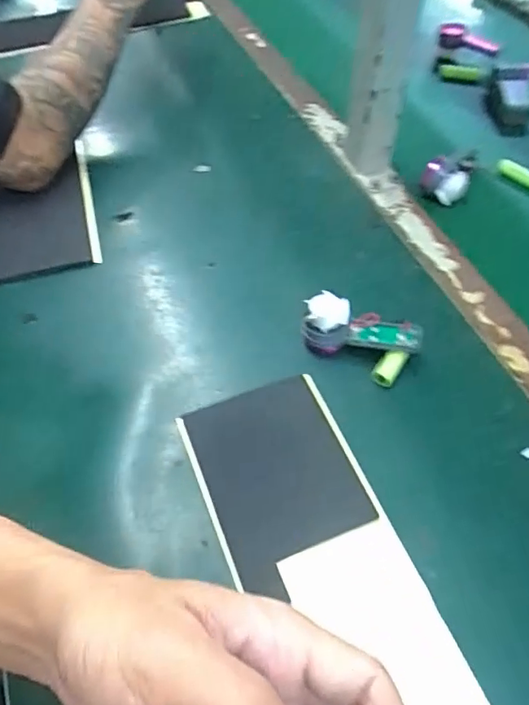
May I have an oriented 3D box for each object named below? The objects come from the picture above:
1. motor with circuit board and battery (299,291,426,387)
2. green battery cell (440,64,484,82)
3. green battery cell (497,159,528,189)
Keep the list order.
[{"bbox_3d":[0.074,-0.012,0.420,0.089,0.034,0.046,20,58,14],"label":"motor with circuit board and battery"},{"bbox_3d":[0.251,-0.355,0.677,0.053,0.011,0.013,17,57,12],"label":"green battery cell"},{"bbox_3d":[0.272,-0.188,0.563,0.051,0.018,0.018,31,60,5],"label":"green battery cell"}]

